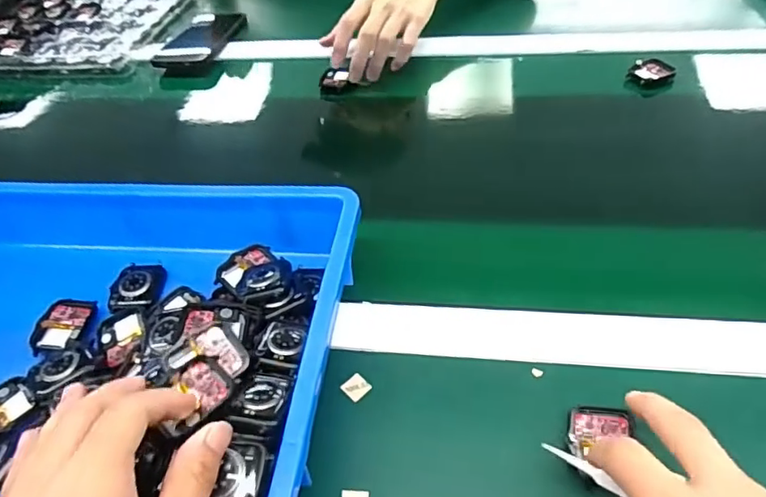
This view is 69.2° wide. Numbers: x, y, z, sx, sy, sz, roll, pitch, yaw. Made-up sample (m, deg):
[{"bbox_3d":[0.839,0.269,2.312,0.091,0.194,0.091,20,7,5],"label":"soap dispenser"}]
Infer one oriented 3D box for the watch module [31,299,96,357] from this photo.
[{"bbox_3d":[-0.234,0.056,0.411,0.040,0.011,0.051,-3,46,3],"label":"watch module"}]

